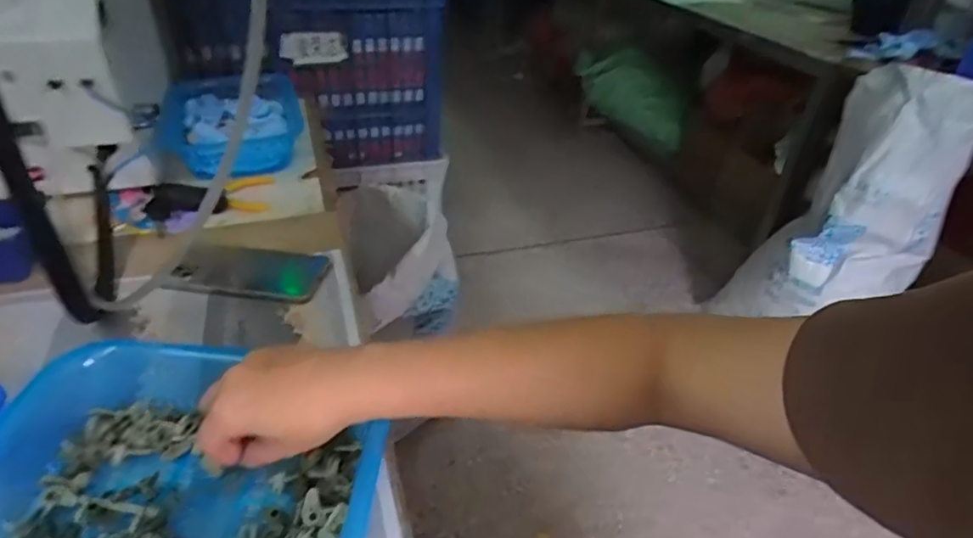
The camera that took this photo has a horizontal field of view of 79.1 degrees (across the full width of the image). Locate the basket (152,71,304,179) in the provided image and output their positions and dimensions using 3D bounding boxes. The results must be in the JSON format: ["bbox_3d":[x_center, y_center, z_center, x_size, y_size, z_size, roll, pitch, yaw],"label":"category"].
[{"bbox_3d":[-0.373,-0.226,0.871,0.181,0.084,0.254,-10,37,-19],"label":"basket"}]

